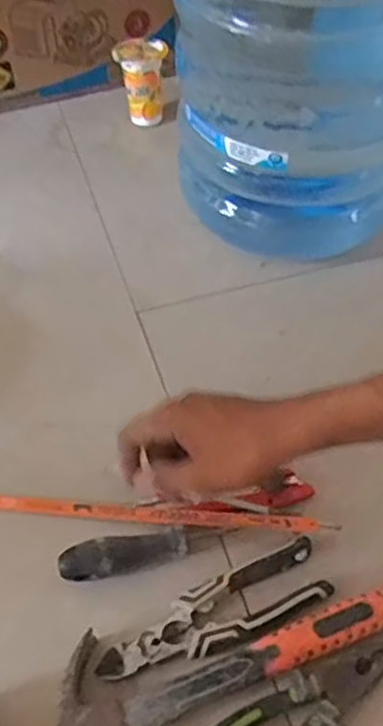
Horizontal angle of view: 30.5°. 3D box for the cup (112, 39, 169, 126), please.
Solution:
[{"bbox_3d":[-0.067,-0.374,0.935,0.062,0.092,0.053,8,52,6],"label":"cup"}]

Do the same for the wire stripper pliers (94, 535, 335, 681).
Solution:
[{"bbox_3d":[0.022,0.195,0.536,0.183,0.011,0.057,-24,56,-18],"label":"wire stripper pliers"}]

